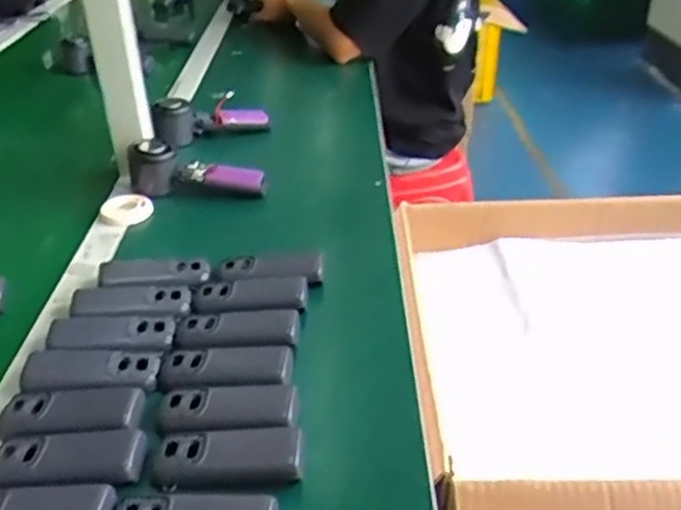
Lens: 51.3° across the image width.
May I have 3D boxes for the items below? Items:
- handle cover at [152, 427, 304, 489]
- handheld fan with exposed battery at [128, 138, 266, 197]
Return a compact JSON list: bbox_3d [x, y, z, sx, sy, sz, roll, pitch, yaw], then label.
[{"bbox_3d":[-0.077,0.139,0.491,0.101,0.013,0.042,-1,32,-1],"label":"handle cover"},{"bbox_3d":[-0.168,-0.101,0.836,0.157,0.053,0.041,2,32,4],"label":"handheld fan with exposed battery"}]

